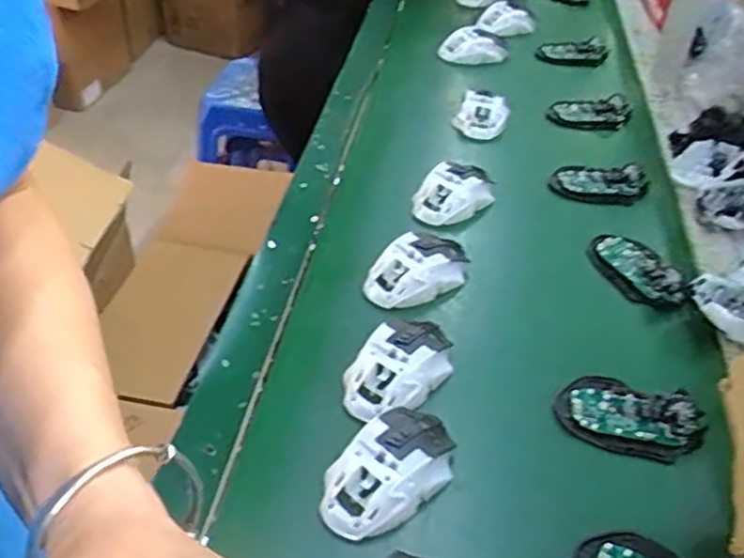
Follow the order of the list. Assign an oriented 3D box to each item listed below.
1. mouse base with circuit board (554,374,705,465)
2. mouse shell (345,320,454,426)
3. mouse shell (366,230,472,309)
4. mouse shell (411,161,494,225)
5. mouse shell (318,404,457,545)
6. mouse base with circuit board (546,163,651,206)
[{"bbox_3d":[0.212,0.112,0.565,0.113,0.029,0.063,19,44,16],"label":"mouse base with circuit board"},{"bbox_3d":[0.025,0.072,0.586,0.069,0.032,0.114,27,46,23],"label":"mouse shell"},{"bbox_3d":[0.046,-0.011,0.680,0.105,0.034,0.065,-27,51,-31],"label":"mouse shell"},{"bbox_3d":[0.087,-0.094,0.779,0.067,0.039,0.088,33,49,28],"label":"mouse shell"},{"bbox_3d":[0.014,0.138,0.508,0.066,0.034,0.118,35,50,29],"label":"mouse shell"},{"bbox_3d":[0.272,-0.115,0.829,0.114,0.028,0.053,2,42,-3],"label":"mouse base with circuit board"}]

